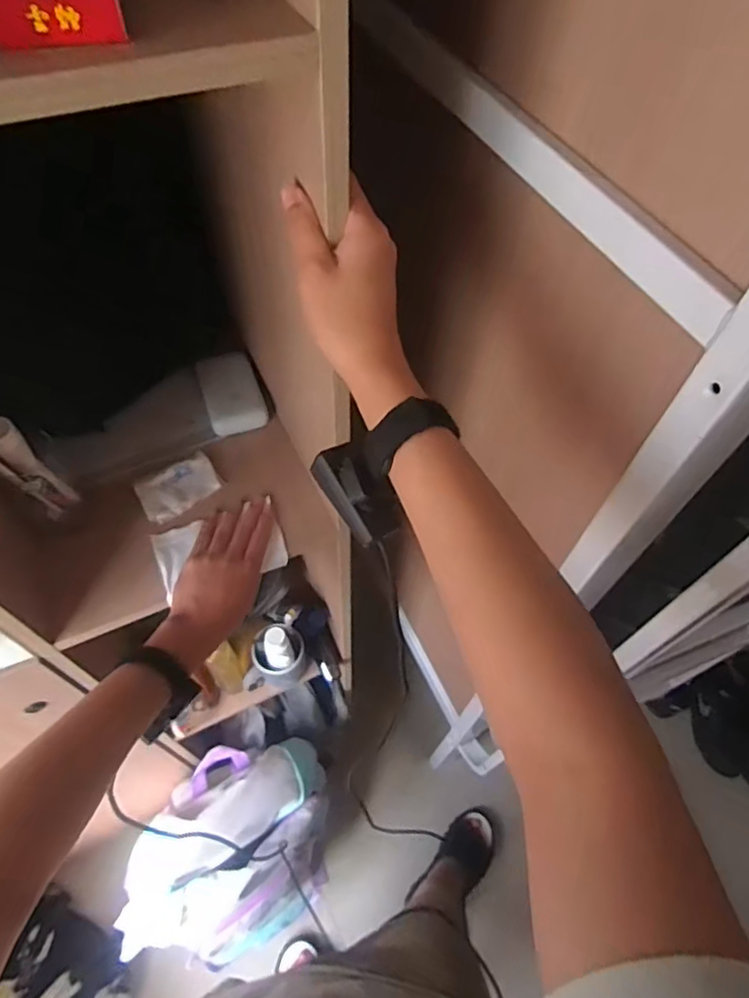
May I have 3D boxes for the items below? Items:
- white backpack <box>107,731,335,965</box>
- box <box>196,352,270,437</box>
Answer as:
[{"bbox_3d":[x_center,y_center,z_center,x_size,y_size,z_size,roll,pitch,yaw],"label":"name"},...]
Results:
[{"bbox_3d":[-0.266,0.692,1.146,0.320,0.495,0.329,1,57,-1],"label":"white backpack"},{"bbox_3d":[-0.185,-0.140,0.766,0.071,0.030,0.118,-16,59,-12],"label":"box"}]

